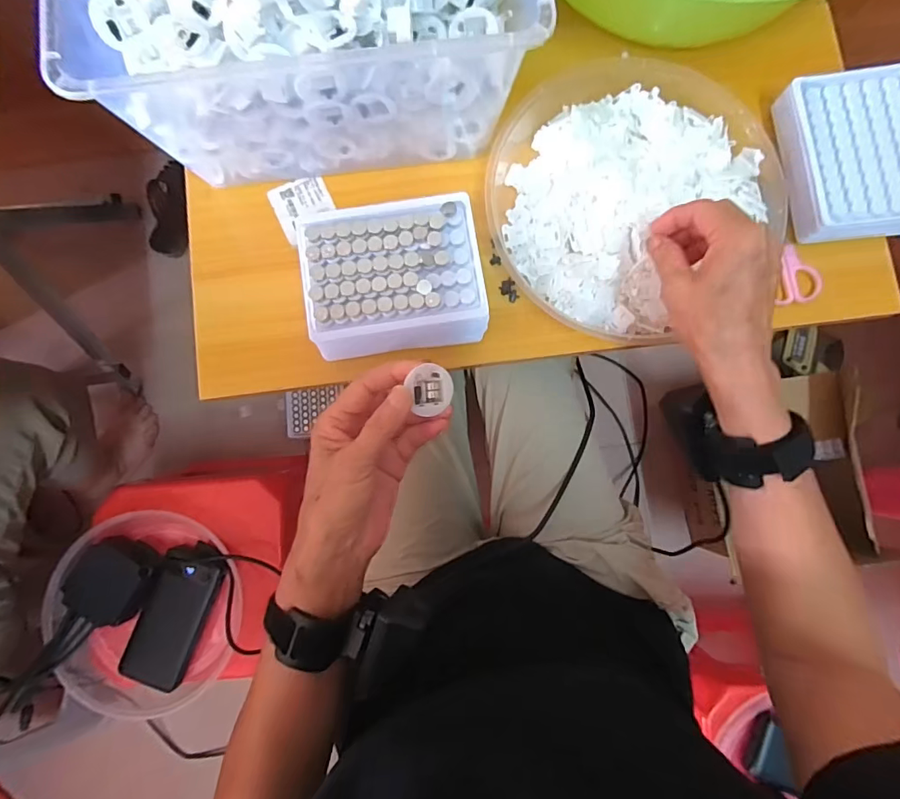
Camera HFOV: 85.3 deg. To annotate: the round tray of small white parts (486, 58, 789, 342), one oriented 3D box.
[{"bbox_3d":[0.159,-0.181,0.405,0.252,0.040,0.231,0,84,0],"label":"round tray of small white parts"}]

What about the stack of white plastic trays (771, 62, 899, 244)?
[{"bbox_3d":[0.339,-0.204,0.407,0.101,0.035,0.138,-6,84,-1],"label":"stack of white plastic trays"}]

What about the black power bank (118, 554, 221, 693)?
[{"bbox_3d":[-0.336,0.265,0.589,0.072,0.027,0.147,18,84,2],"label":"black power bank"}]

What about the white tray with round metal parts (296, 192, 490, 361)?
[{"bbox_3d":[-0.042,-0.090,0.383,0.129,0.059,0.105,-8,84,-1],"label":"white tray with round metal parts"}]

